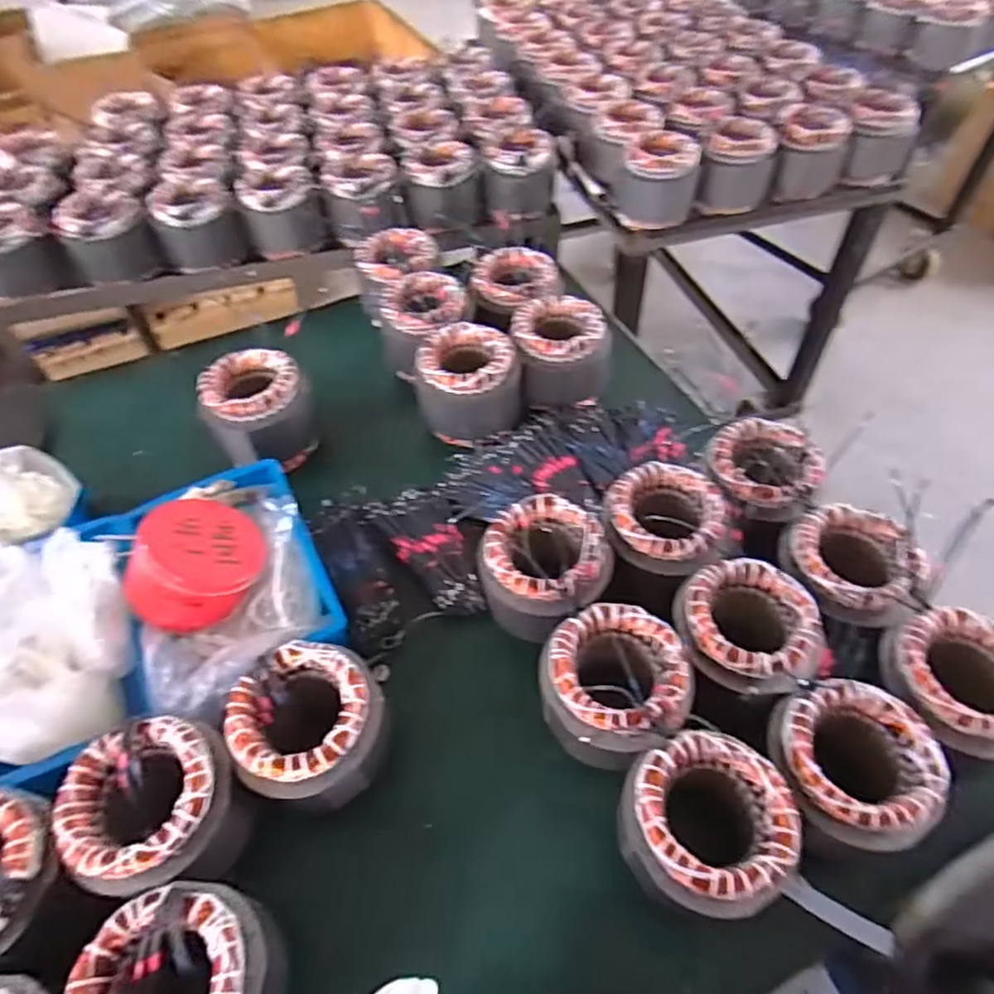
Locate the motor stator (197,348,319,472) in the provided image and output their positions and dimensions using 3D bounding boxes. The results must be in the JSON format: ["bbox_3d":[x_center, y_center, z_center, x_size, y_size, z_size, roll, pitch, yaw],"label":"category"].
[{"bbox_3d":[-0.338,-0.121,0.937,0.143,0.121,0.148,-21,54,-13],"label":"motor stator"}]

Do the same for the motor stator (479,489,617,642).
[{"bbox_3d":[0.054,0.084,0.754,0.135,0.105,0.136,-1,52,2],"label":"motor stator"}]

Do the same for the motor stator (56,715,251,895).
[{"bbox_3d":[-0.316,0.298,0.614,0.142,0.117,0.141,15,55,14],"label":"motor stator"}]

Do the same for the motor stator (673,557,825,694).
[{"bbox_3d":[0.258,0.140,0.685,0.130,0.076,0.126,-1,52,2],"label":"motor stator"}]

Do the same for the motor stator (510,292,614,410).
[{"bbox_3d":[0.100,-0.222,0.983,0.142,0.096,0.142,3,53,5],"label":"motor stator"}]

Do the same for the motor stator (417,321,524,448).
[{"bbox_3d":[-0.040,-0.171,0.954,0.150,0.100,0.144,-5,52,-1],"label":"motor stator"}]

